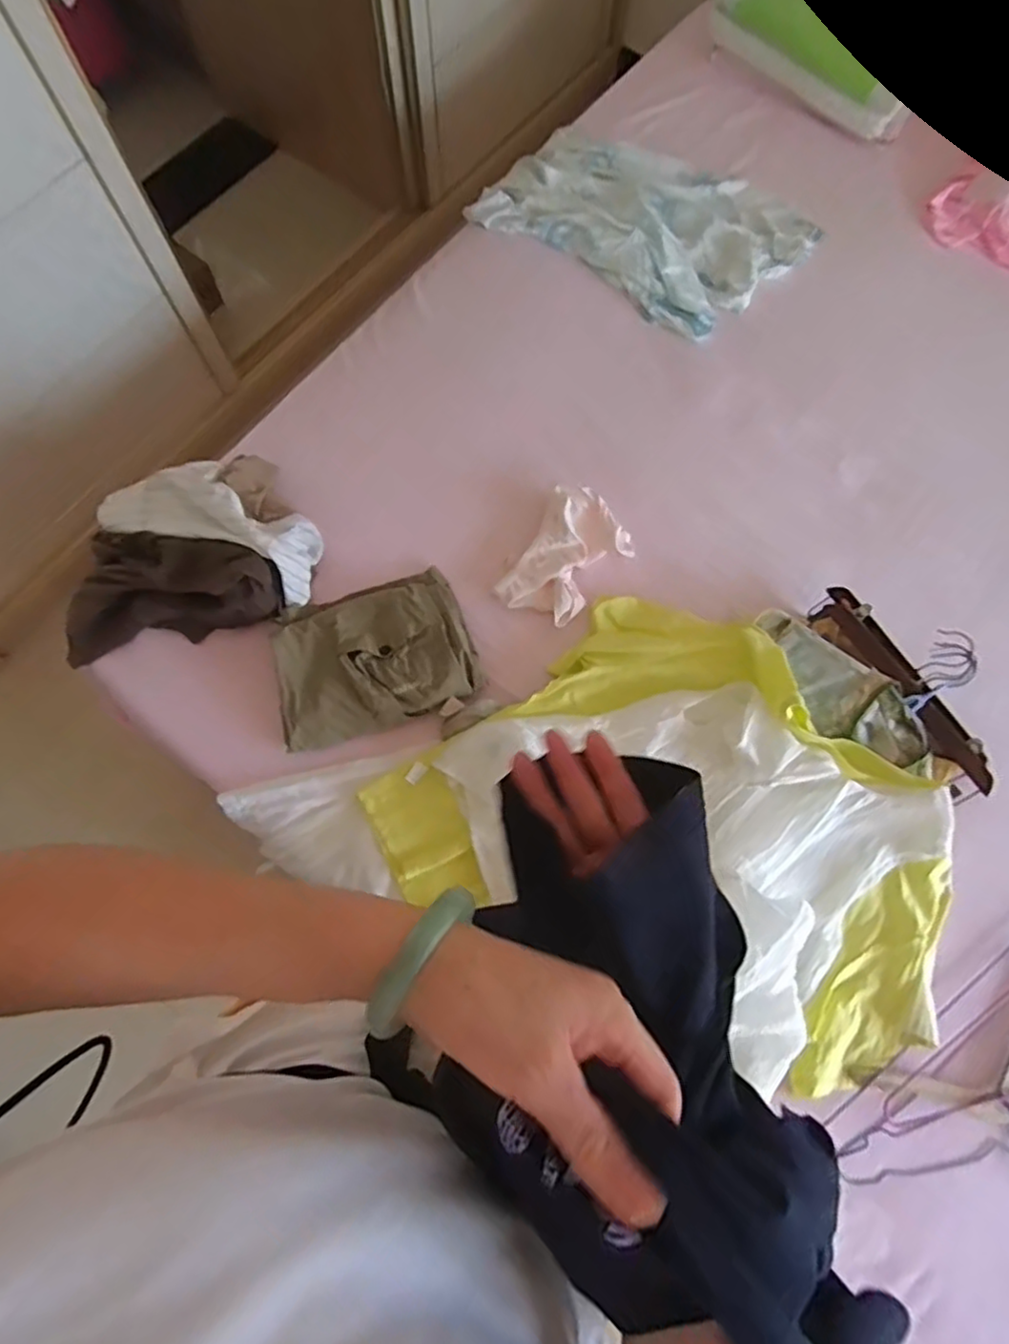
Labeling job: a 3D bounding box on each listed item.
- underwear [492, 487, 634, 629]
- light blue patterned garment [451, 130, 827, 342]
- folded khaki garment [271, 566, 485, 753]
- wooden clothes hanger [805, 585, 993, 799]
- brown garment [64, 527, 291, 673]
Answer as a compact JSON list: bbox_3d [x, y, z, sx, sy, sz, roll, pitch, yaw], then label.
[{"bbox_3d":[0.094,-0.167,0.973,0.133,0.029,0.202,30,82,10],"label":"underwear"},{"bbox_3d":[0.260,-0.818,1.174,0.528,0.042,0.365,34,76,10],"label":"light blue patterned garment"},{"bbox_3d":[-0.185,-0.028,0.914,0.268,0.032,0.200,-17,74,-5],"label":"folded khaki garment"},{"bbox_3d":[0.568,0.006,0.911,0.118,0.087,0.324,-35,76,-10],"label":"wooden clothes hanger"},{"bbox_3d":[-0.479,-0.124,0.953,0.345,0.097,0.187,-7,74,14],"label":"brown garment"}]

